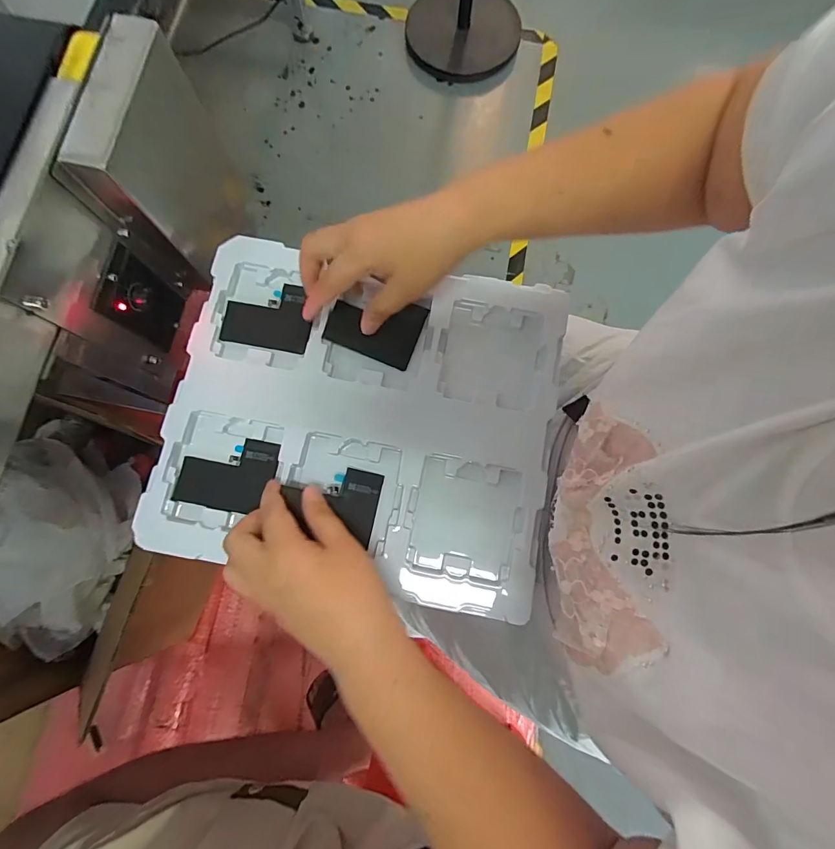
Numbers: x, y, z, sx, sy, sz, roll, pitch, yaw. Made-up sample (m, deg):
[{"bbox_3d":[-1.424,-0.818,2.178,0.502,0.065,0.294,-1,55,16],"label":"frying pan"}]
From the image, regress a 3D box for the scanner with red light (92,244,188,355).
[{"bbox_3d":[-0.241,-0.110,0.370,0.017,0.092,0.060,13,79,2],"label":"scanner with red light"}]

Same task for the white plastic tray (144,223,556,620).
[{"bbox_3d":[-0.045,-0.011,0.347,0.309,0.017,0.270,10,79,2],"label":"white plastic tray"}]

